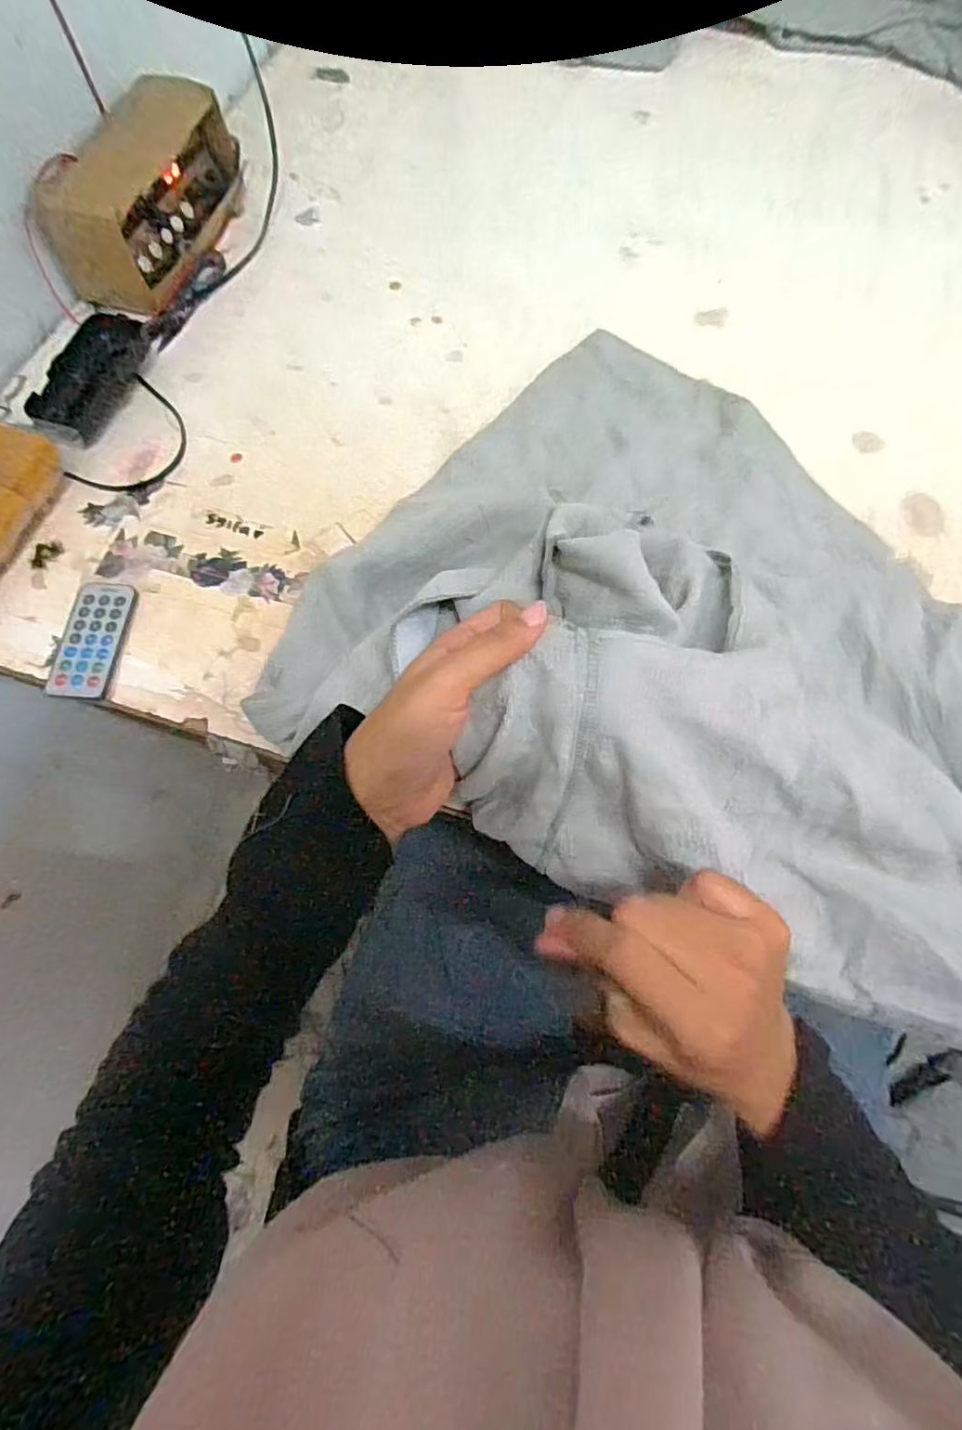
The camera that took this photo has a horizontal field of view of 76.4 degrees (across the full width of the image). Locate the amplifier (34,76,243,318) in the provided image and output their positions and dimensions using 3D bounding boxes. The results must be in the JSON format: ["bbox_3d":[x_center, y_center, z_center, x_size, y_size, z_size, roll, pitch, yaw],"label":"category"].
[{"bbox_3d":[-0.274,-0.430,0.504,0.075,0.084,0.179,18,72,7],"label":"amplifier"}]

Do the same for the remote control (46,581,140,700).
[{"bbox_3d":[-0.258,-0.051,0.406,0.039,0.009,0.082,3,70,2],"label":"remote control"}]

